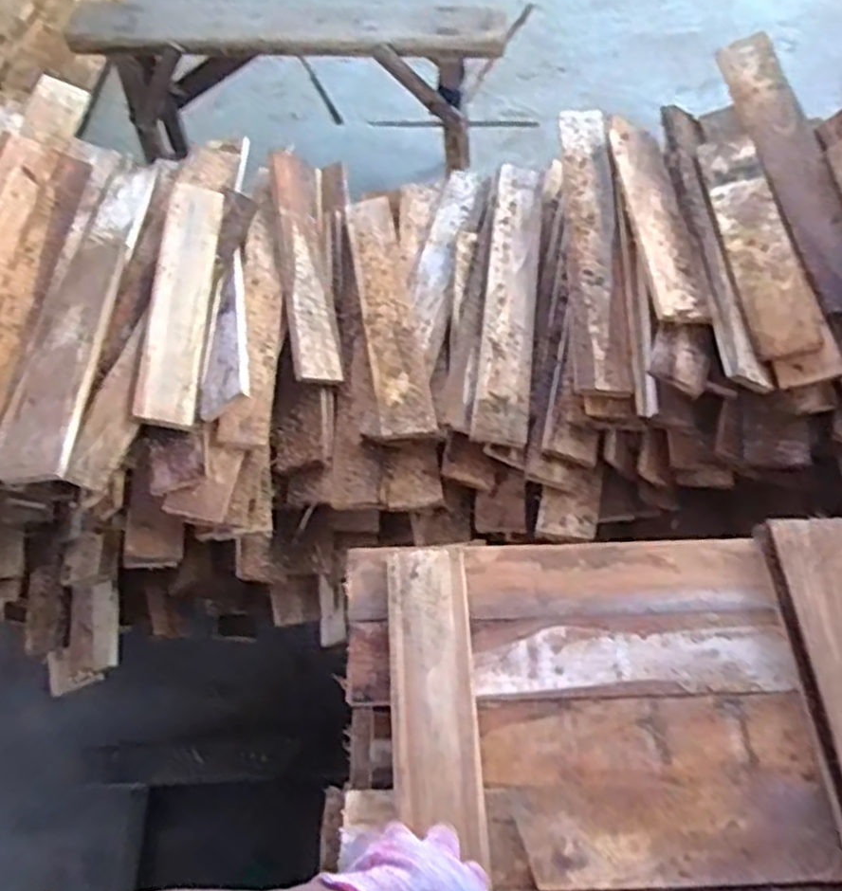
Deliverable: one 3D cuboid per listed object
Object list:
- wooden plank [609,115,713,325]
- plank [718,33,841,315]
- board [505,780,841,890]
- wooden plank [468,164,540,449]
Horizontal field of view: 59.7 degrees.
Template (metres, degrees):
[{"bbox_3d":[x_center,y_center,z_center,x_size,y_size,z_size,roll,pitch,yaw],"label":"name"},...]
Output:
[{"bbox_3d":[0.318,-0.323,1.011,0.058,0.016,0.396,-8,58,8],"label":"wooden plank"},{"bbox_3d":[0.498,-0.385,0.984,0.069,0.017,0.473,-20,61,24],"label":"plank"},{"bbox_3d":[0.202,0.309,0.582,0.247,0.010,0.070,-2,59,1],"label":"board"},{"bbox_3d":[0.129,-0.223,1.065,0.068,0.029,0.500,5,60,5],"label":"wooden plank"}]

